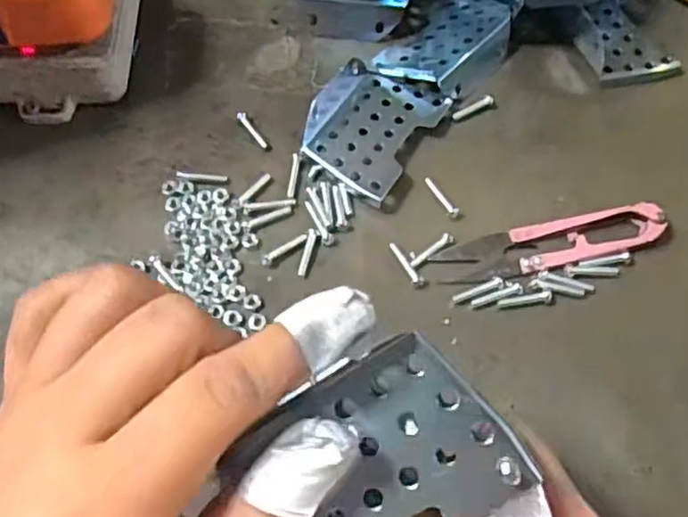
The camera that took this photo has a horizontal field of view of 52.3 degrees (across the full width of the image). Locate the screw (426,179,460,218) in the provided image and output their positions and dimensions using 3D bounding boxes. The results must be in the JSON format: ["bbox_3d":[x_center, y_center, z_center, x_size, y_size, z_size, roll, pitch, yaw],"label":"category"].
[{"bbox_3d":[0.044,-0.028,0.315,0.006,0.004,0.023,-31,69,-17],"label":"screw"}]

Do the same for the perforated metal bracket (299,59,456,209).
[{"bbox_3d":[0.011,-0.063,0.328,0.053,0.010,0.073,27,66,11],"label":"perforated metal bracket"}]

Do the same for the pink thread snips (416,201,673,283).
[{"bbox_3d":[0.087,-0.006,0.303,0.108,0.009,0.021,-12,65,-9],"label":"pink thread snips"}]

